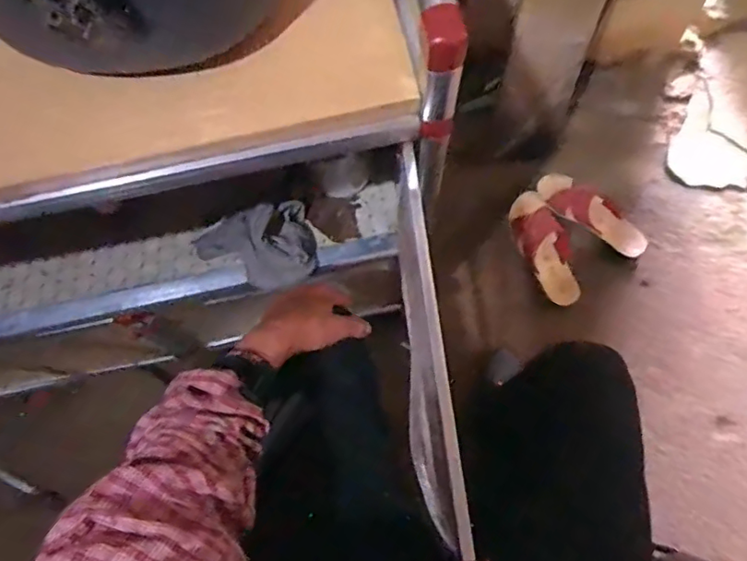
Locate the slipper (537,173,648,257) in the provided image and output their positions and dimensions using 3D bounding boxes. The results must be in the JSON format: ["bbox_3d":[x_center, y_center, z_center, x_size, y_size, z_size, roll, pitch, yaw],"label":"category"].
[{"bbox_3d":[0.439,-0.133,1.114,0.232,0.051,0.083,32,76,12],"label":"slipper"}]

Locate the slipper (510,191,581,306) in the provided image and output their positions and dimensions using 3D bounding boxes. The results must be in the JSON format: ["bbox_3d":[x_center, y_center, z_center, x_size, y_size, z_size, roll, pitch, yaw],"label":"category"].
[{"bbox_3d":[0.337,-0.062,1.093,0.095,0.036,0.229,-20,72,-4],"label":"slipper"}]

